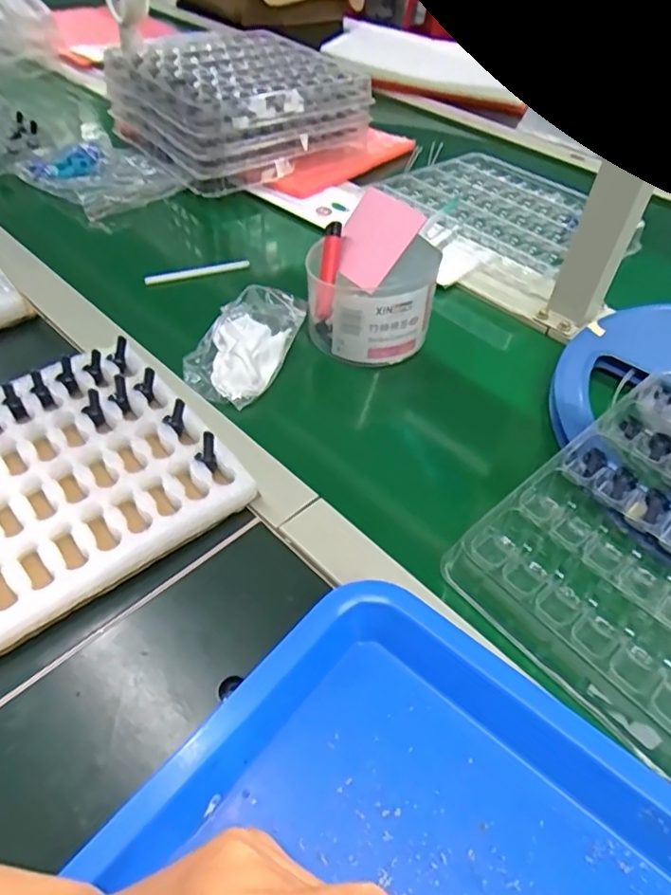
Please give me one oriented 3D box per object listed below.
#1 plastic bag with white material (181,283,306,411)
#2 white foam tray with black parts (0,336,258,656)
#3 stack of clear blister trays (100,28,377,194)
[{"bbox_3d":[-0.076,-0.091,0.506,0.069,0.033,0.122,19,51,13],"label":"plastic bag with white material"},{"bbox_3d":[-0.215,0.037,0.380,0.267,0.033,0.185,-31,57,-27],"label":"white foam tray with black parts"},{"bbox_3d":[-0.134,-0.448,0.773,0.251,0.087,0.265,-34,58,-30],"label":"stack of clear blister trays"}]

